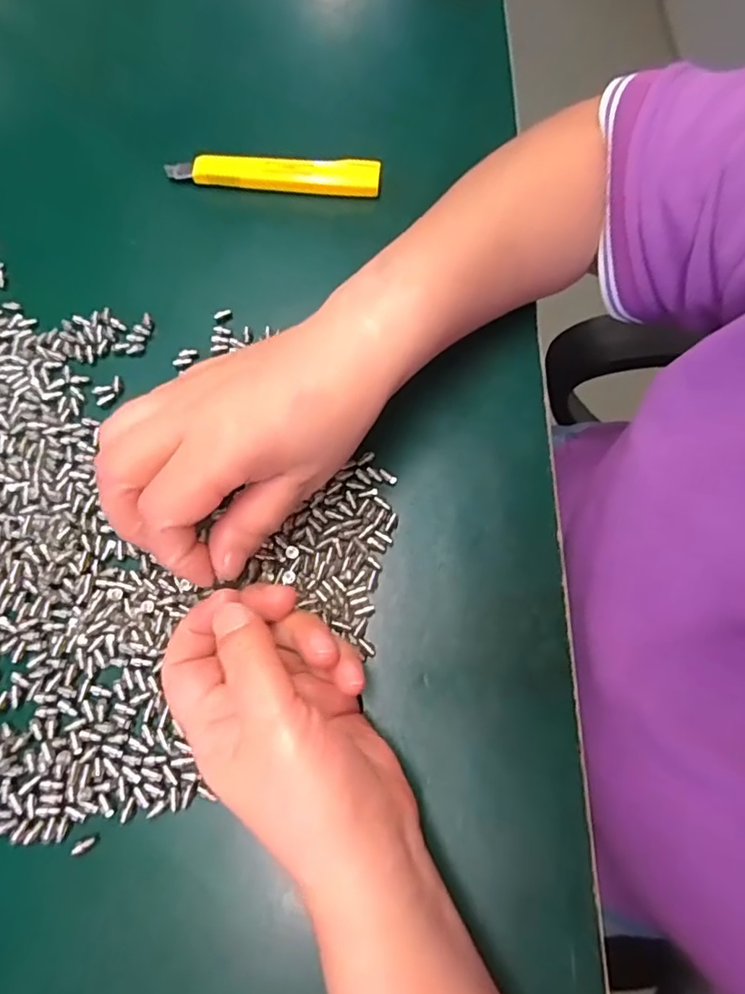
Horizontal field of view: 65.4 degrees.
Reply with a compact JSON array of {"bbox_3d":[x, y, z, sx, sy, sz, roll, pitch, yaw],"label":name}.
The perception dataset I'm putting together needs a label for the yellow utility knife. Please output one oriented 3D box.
[{"bbox_3d":[-0.061,-0.198,0.357,0.129,0.010,0.022,1,71,-1],"label":"yellow utility knife"}]

